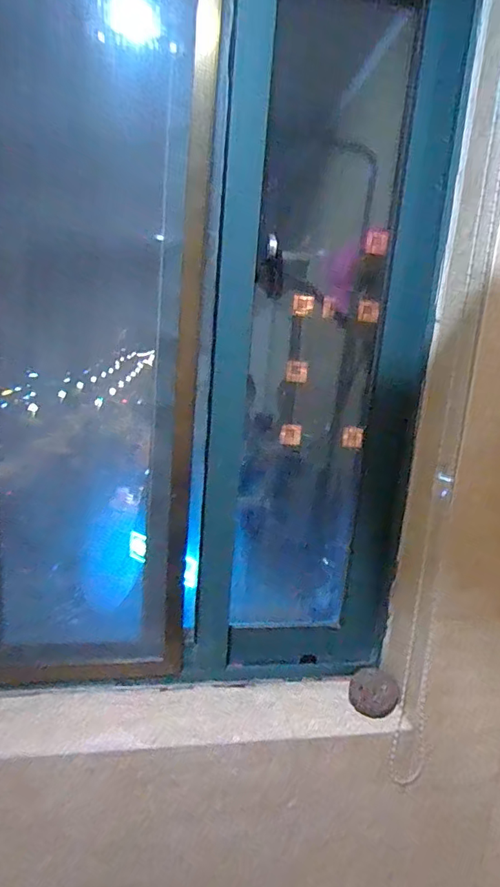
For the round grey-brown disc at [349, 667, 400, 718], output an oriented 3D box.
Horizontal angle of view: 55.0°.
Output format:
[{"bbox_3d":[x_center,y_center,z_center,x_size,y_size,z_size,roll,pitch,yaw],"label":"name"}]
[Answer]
[{"bbox_3d":[0.203,0.413,0.804,0.061,0.048,0.083,-1,13,-27],"label":"round grey-brown disc"}]

